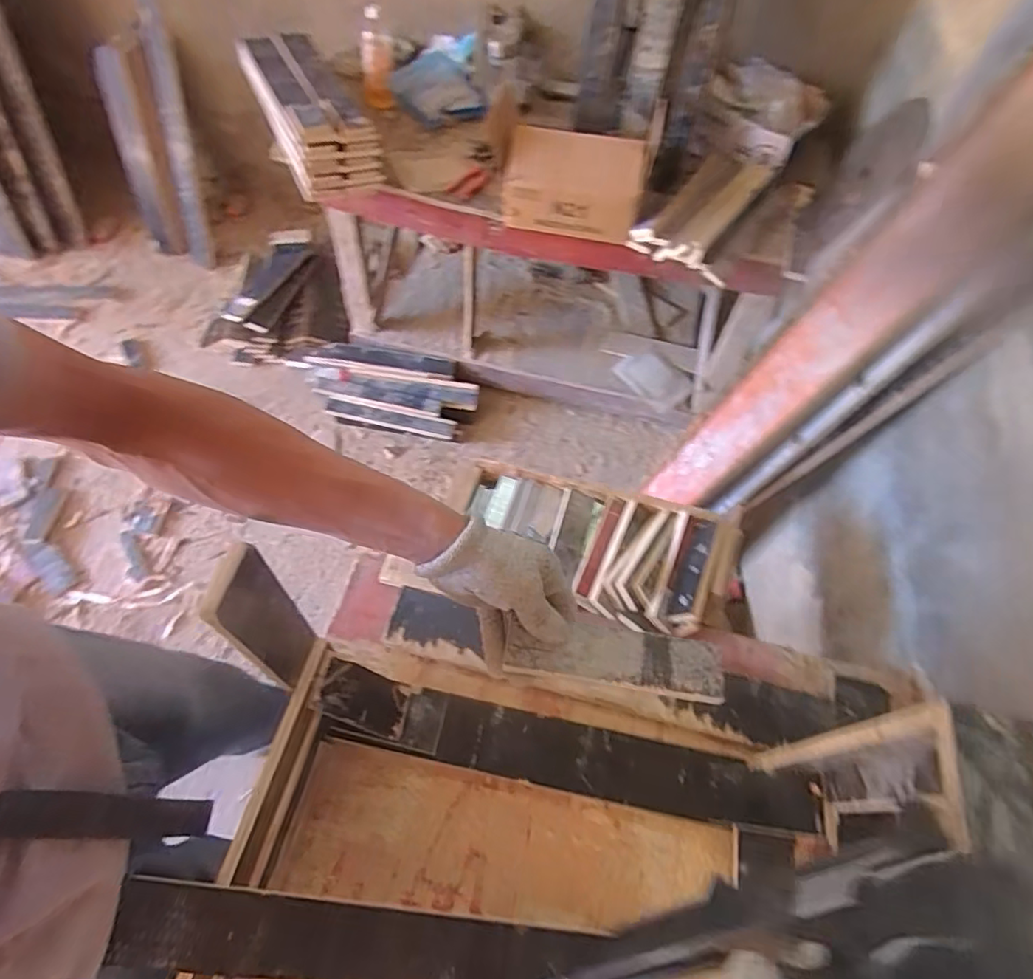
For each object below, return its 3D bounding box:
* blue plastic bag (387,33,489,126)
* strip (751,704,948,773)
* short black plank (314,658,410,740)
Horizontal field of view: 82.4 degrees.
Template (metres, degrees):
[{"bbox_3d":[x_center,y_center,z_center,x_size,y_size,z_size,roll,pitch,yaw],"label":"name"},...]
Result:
[{"bbox_3d":[-0.196,-1.002,1.432,0.219,0.123,0.234,-7,59,-9],"label":"blue plastic bag"},{"bbox_3d":[0.277,0.228,0.530,0.014,0.306,0.020,-16,61,-14],"label":"strip"},{"bbox_3d":[-0.175,0.242,0.680,0.013,0.136,0.062,-11,52,30],"label":"short black plank"}]

